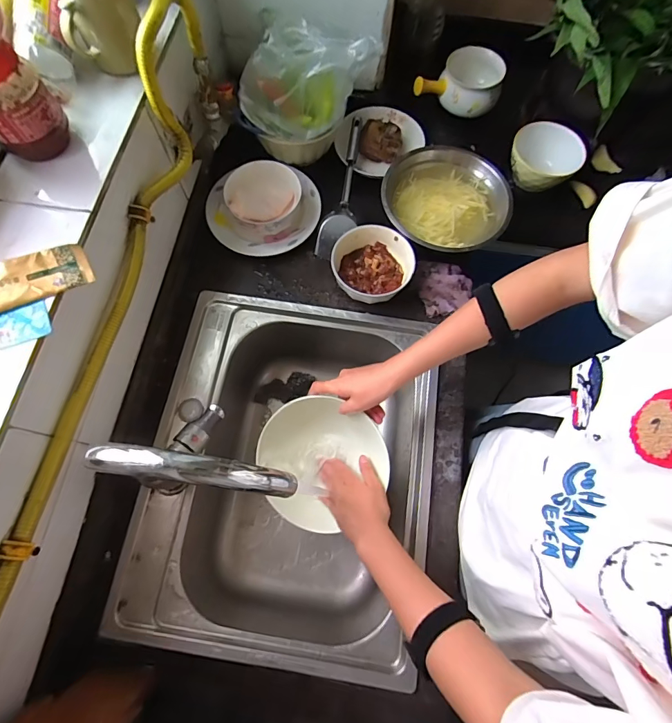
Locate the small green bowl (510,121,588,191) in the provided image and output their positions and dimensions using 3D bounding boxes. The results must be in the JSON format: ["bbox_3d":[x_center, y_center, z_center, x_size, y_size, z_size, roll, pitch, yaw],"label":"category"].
[{"bbox_3d":[0.411,-0.400,0.784,0.126,0.069,0.139,41,75,11],"label":"small green bowl"}]

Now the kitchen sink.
[{"bbox_3d":[-0.077,0.185,0.717,0.433,0.214,0.535,9,72,1],"label":"kitchen sink"}]

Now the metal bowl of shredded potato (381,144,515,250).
[{"bbox_3d":[0.197,-0.293,0.735,0.224,0.083,0.222,1,72,-2],"label":"metal bowl of shredded potato"}]

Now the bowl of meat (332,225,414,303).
[{"bbox_3d":[0.061,-0.162,0.695,0.136,0.066,0.132,1,72,-2],"label":"bowl of meat"}]

